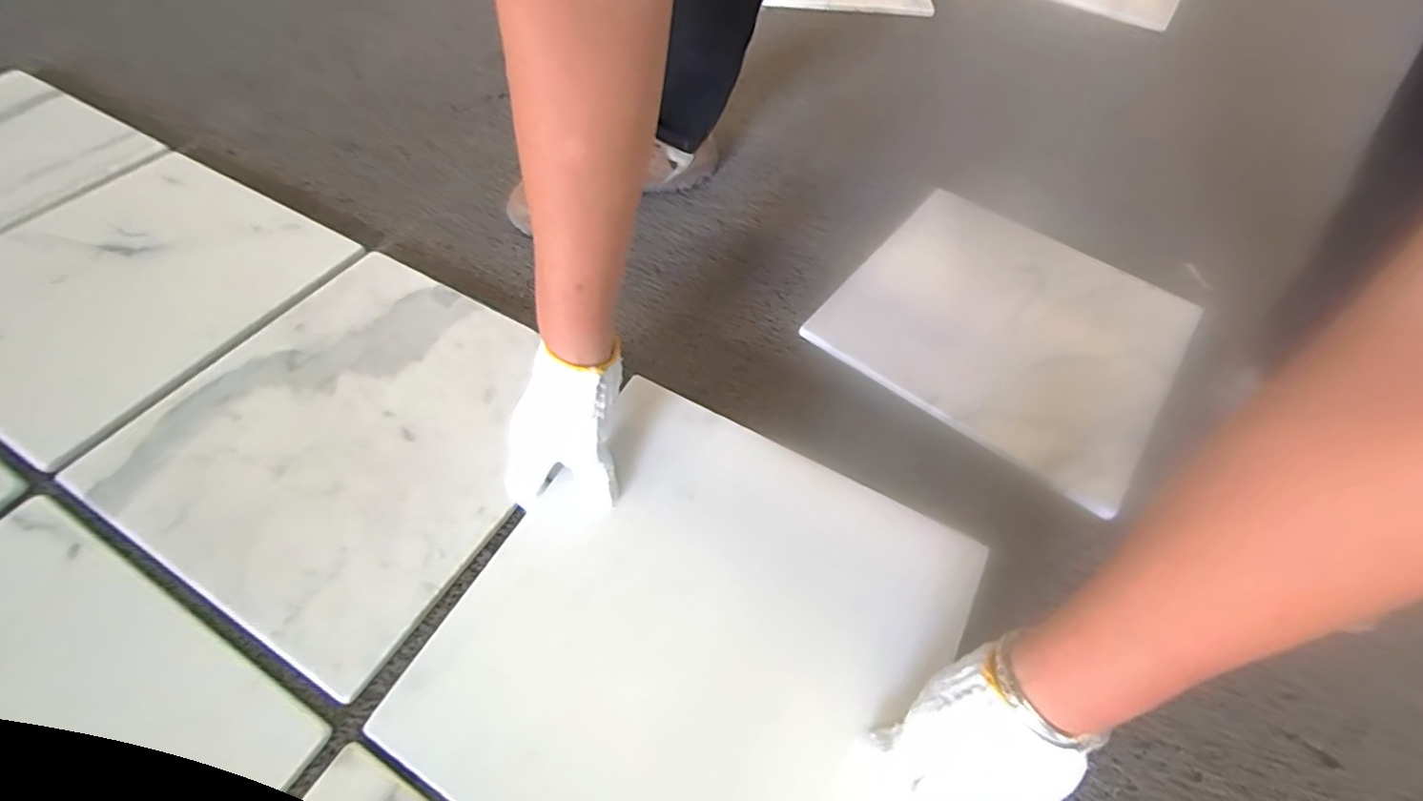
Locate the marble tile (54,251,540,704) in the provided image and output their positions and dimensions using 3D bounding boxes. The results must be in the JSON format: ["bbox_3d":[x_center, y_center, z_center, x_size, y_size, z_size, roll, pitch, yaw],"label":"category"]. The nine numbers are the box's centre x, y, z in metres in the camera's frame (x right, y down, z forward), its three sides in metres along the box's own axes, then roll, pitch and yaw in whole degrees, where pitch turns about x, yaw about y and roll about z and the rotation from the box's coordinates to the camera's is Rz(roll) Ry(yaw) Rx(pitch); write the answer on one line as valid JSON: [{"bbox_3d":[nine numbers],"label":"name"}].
[{"bbox_3d":[-0.288,0.015,0.494,0.297,0.015,0.311,25,51,12],"label":"marble tile"}]

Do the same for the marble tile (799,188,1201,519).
[{"bbox_3d":[0.287,-0.077,0.591,0.300,0.018,0.290,35,61,26],"label":"marble tile"}]

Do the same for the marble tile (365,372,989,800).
[{"bbox_3d":[-0.007,0.153,0.394,0.291,0.013,0.296,26,61,14],"label":"marble tile"}]

